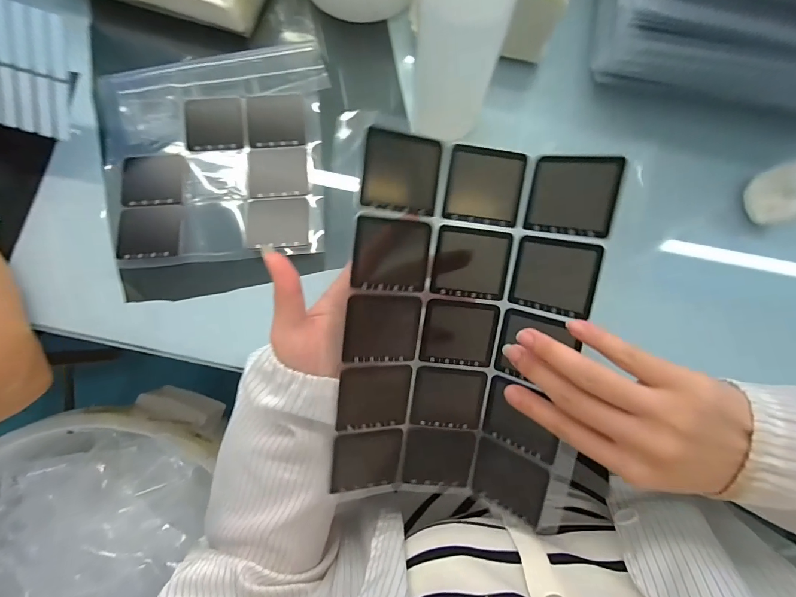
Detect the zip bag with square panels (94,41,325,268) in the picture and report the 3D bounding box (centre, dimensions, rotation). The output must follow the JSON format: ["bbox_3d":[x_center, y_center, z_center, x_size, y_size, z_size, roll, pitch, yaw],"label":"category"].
[{"bbox_3d":[-0.174,-0.144,0.358,0.202,0.025,0.222,-6,80,-2],"label":"zip bag with square panels"}]

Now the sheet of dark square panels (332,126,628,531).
[{"bbox_3d":[0.041,0.028,0.255,0.152,0.044,0.261,6,102,-6],"label":"sheet of dark square panels"}]

